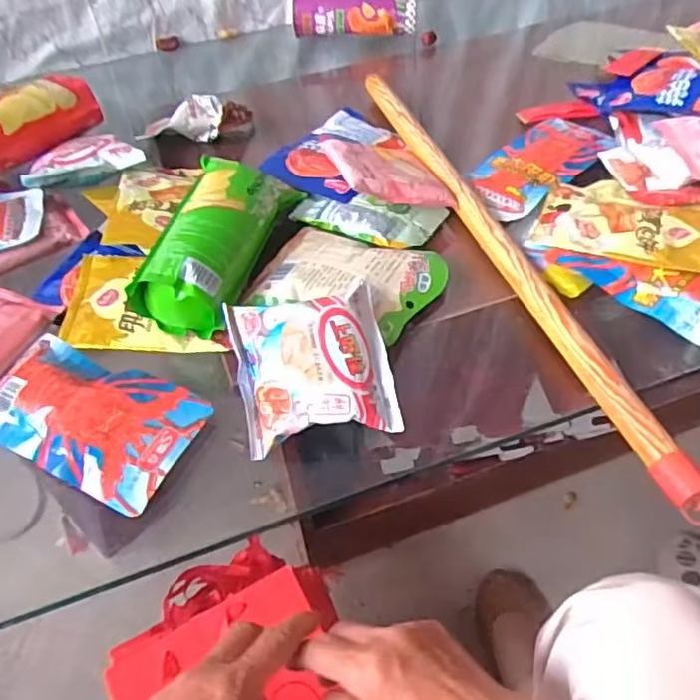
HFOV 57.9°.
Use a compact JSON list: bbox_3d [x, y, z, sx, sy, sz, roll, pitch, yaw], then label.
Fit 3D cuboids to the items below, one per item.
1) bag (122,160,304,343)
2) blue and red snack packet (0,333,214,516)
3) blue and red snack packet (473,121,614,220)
[{"bbox_3d":[-0.119,-0.104,0.556,0.088,0.053,0.188,6,49,11],"label":"bag"},{"bbox_3d":[-0.199,0.047,0.475,0.168,0.029,0.094,19,53,20],"label":"blue and red snack packet"},{"bbox_3d":[0.194,-0.196,0.659,0.097,0.017,0.189,30,57,28],"label":"blue and red snack packet"}]

